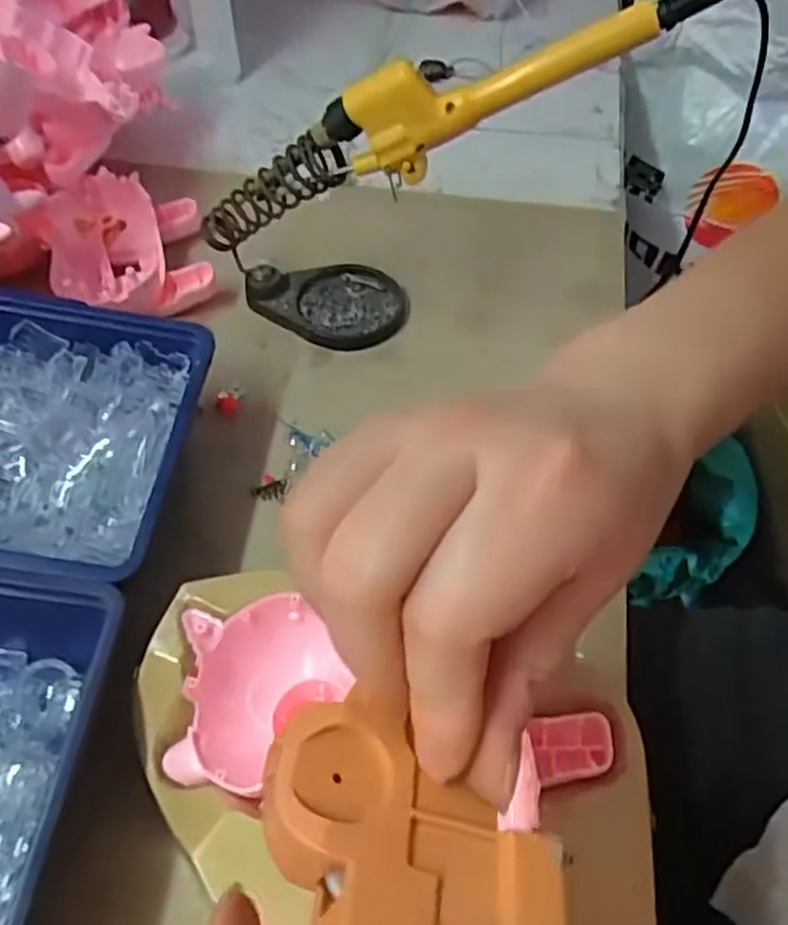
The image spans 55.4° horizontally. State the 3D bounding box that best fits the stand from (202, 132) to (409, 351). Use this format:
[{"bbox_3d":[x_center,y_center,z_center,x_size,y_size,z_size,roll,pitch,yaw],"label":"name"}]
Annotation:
[{"bbox_3d":[-0.048,-0.121,0.418,0.109,0.100,0.068,-9,54,-7],"label":"stand"}]

